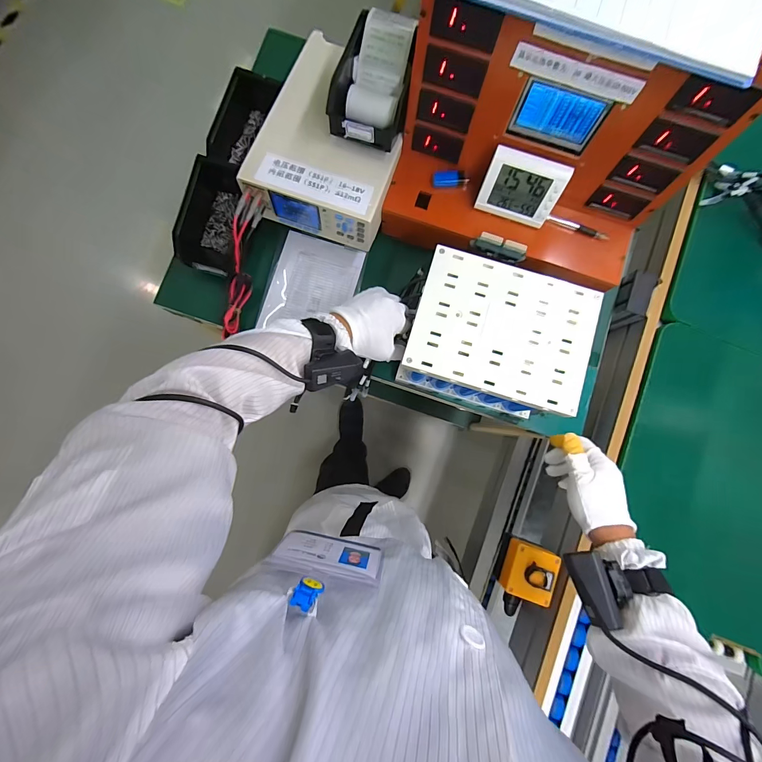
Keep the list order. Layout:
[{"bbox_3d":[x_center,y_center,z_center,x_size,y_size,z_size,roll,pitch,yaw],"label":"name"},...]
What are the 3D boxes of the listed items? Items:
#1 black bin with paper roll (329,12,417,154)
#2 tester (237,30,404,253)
[{"bbox_3d":[-0.008,-0.450,0.530,0.109,0.071,0.188,11,85,1],"label":"black bin with paper roll"},{"bbox_3d":[-0.072,-0.407,0.567,0.217,0.068,0.321,18,85,1],"label":"tester"}]

